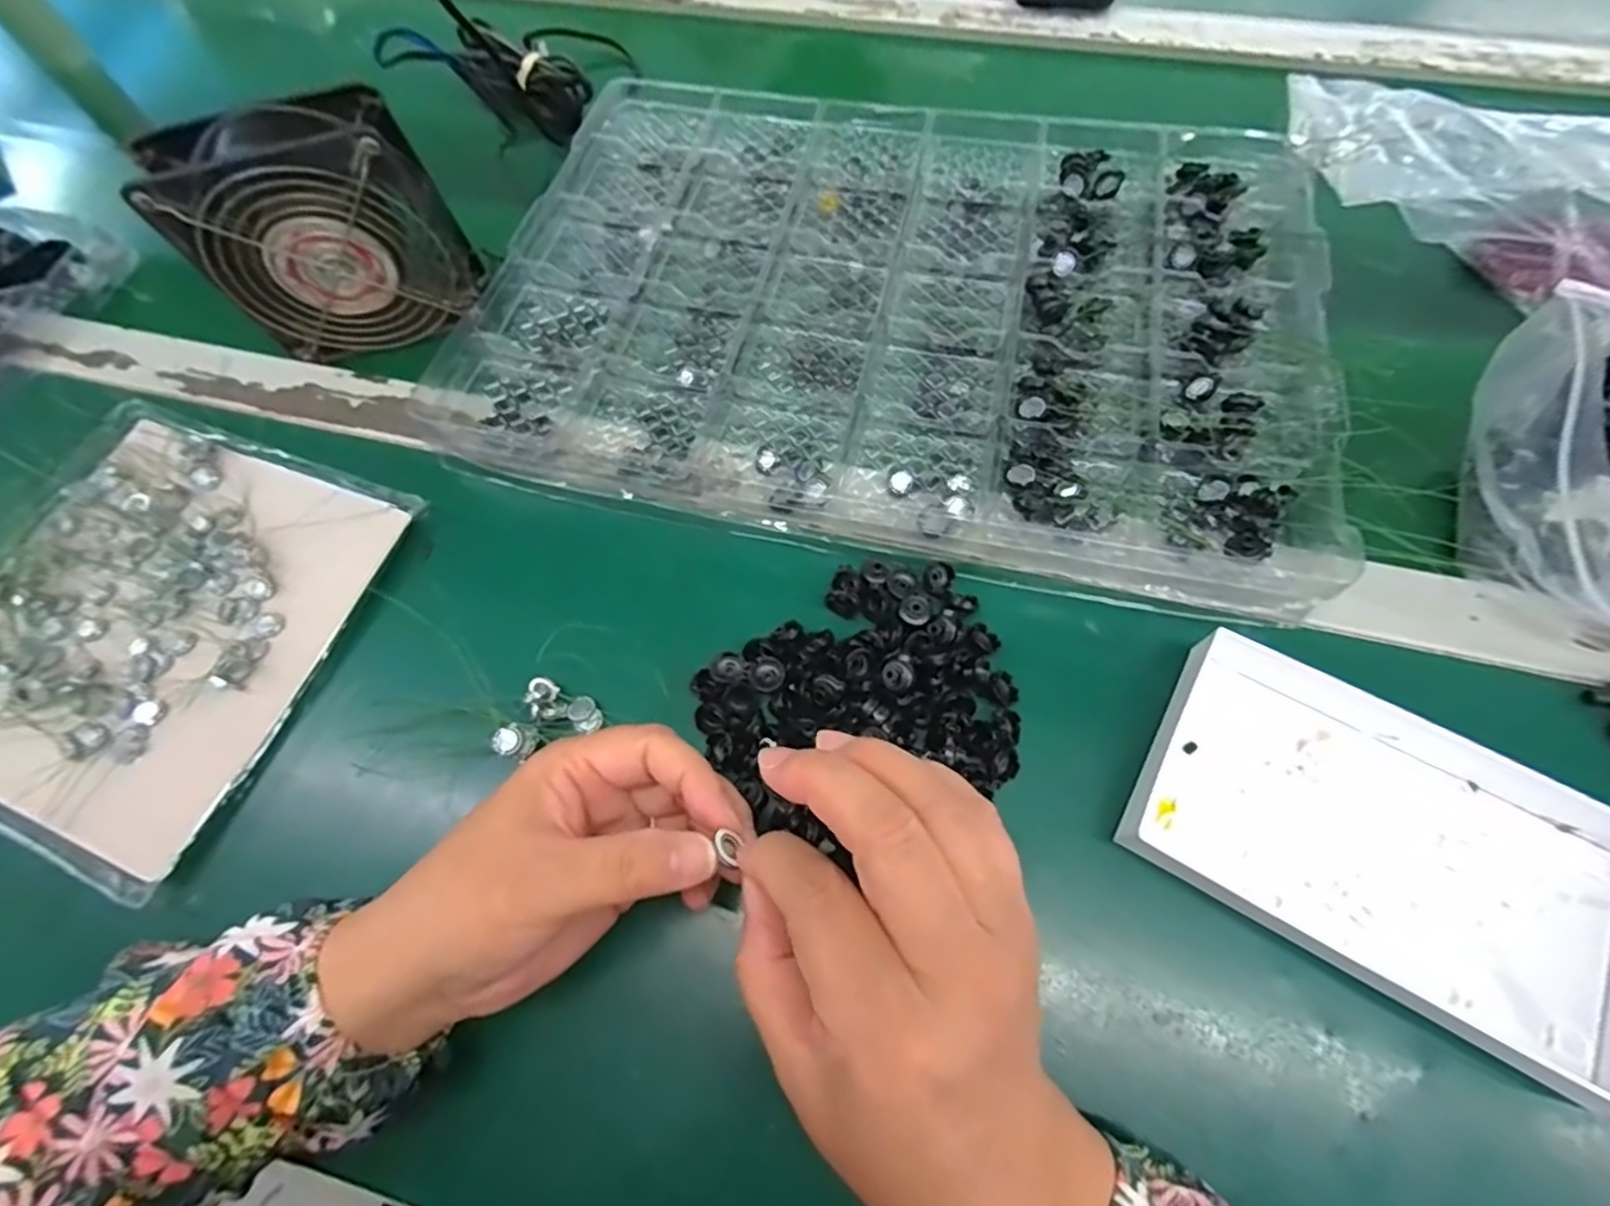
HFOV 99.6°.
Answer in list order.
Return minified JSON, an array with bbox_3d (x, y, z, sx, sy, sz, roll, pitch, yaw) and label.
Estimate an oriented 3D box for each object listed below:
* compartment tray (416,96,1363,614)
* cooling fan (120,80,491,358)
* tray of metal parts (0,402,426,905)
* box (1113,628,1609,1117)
[{"bbox_3d":[0.048,-0.171,0.385,0.434,0.035,0.298,11,65,7],"label":"compartment tray"},{"bbox_3d":[-0.255,-0.197,0.364,0.117,0.110,0.041,-13,65,-4],"label":"cooling fan"},{"bbox_3d":[-0.325,0.006,0.330,0.201,0.018,0.200,19,67,11],"label":"tray of metal parts"},{"bbox_3d":[0.230,0.090,0.267,0.172,0.026,0.111,28,69,15],"label":"box"}]

